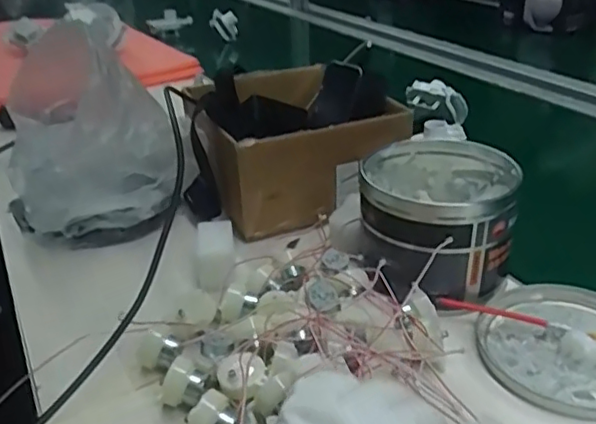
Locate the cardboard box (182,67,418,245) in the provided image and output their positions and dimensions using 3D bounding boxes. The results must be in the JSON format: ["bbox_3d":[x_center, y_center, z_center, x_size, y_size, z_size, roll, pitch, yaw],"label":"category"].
[{"bbox_3d":[-0.008,-0.078,0.682,0.184,0.105,0.205,-12,29,-16],"label":"cardboard box"}]

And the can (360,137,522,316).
[{"bbox_3d":[0.118,0.008,0.523,0.120,0.104,0.143,0,28,6],"label":"can"}]

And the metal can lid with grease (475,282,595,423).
[{"bbox_3d":[0.204,0.097,0.448,0.134,0.014,0.128,-2,28,1],"label":"metal can lid with grease"}]

